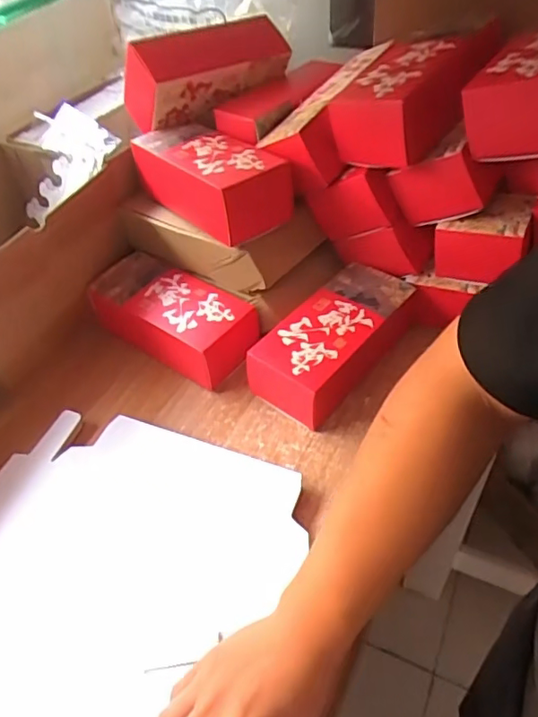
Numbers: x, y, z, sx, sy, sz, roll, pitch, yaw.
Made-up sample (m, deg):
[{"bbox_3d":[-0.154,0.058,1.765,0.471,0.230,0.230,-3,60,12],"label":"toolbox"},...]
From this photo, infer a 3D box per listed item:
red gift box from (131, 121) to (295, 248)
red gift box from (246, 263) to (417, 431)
[{"bbox_3d":[-0.064,-0.208,0.637,0.094,0.069,0.194,-33,53,-24],"label":"red gift box"},{"bbox_3d":[0.077,-0.020,0.627,0.101,0.067,0.198,33,58,30],"label":"red gift box"}]

